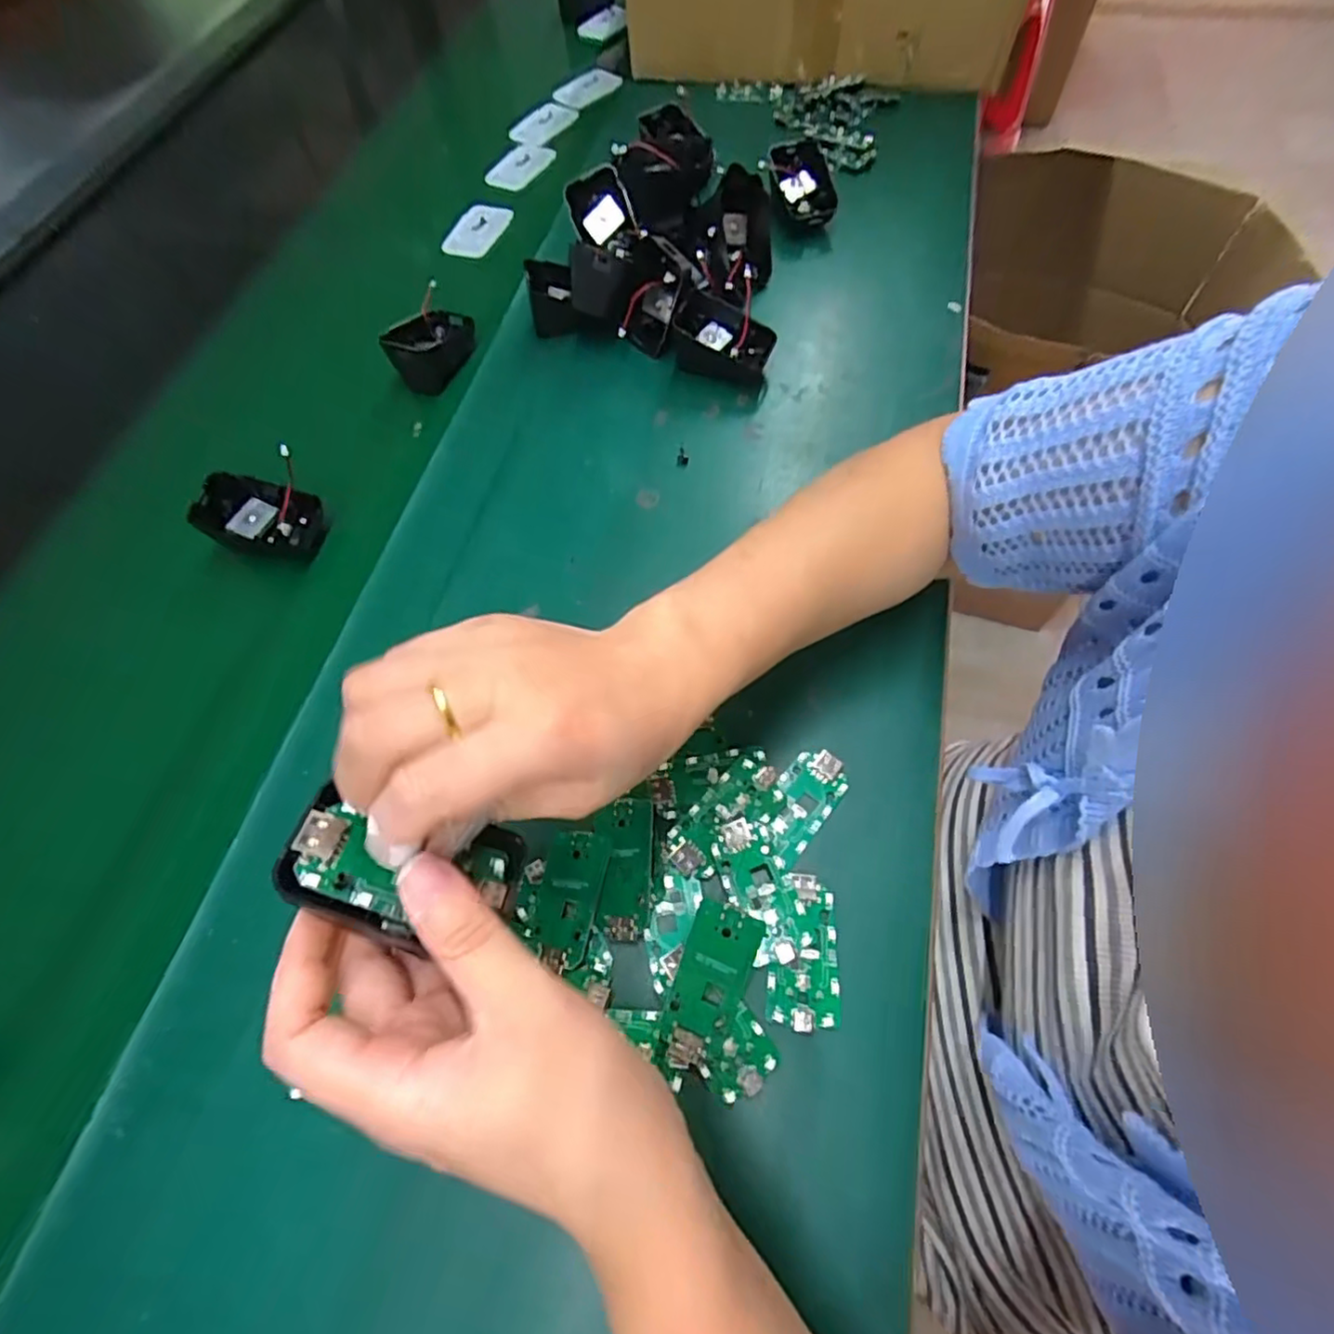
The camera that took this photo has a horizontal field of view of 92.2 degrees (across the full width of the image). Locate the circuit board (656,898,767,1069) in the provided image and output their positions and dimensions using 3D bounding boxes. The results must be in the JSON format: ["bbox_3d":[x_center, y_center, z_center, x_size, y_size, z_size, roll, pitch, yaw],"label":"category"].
[{"bbox_3d":[0.019,0.140,0.282,0.031,0.005,0.066,23,69,2],"label":"circuit board"}]

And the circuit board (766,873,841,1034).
[{"bbox_3d":[0.064,0.129,0.292,0.031,0.007,0.063,7,63,5],"label":"circuit board"}]

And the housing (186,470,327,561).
[{"bbox_3d":[-0.261,-0.096,0.411,0.067,0.035,0.044,11,64,7],"label":"housing"}]

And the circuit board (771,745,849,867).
[{"bbox_3d":[0.067,0.068,0.322,0.029,0.008,0.060,36,70,18],"label":"circuit board"}]

